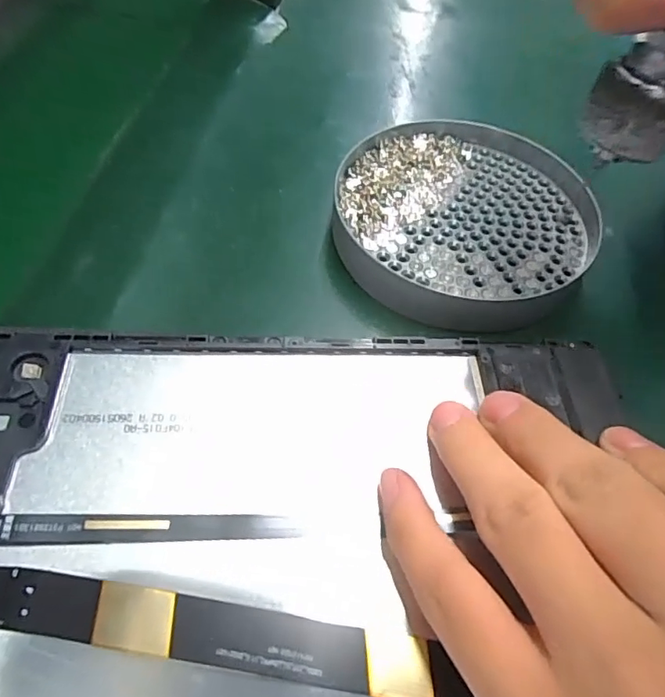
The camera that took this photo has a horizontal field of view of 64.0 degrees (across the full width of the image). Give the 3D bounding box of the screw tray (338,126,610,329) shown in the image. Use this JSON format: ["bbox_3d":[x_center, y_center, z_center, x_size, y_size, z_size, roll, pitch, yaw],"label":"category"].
[{"bbox_3d":[0.056,-0.058,0.237,0.110,0.020,0.119,32,59,13],"label":"screw tray"}]

